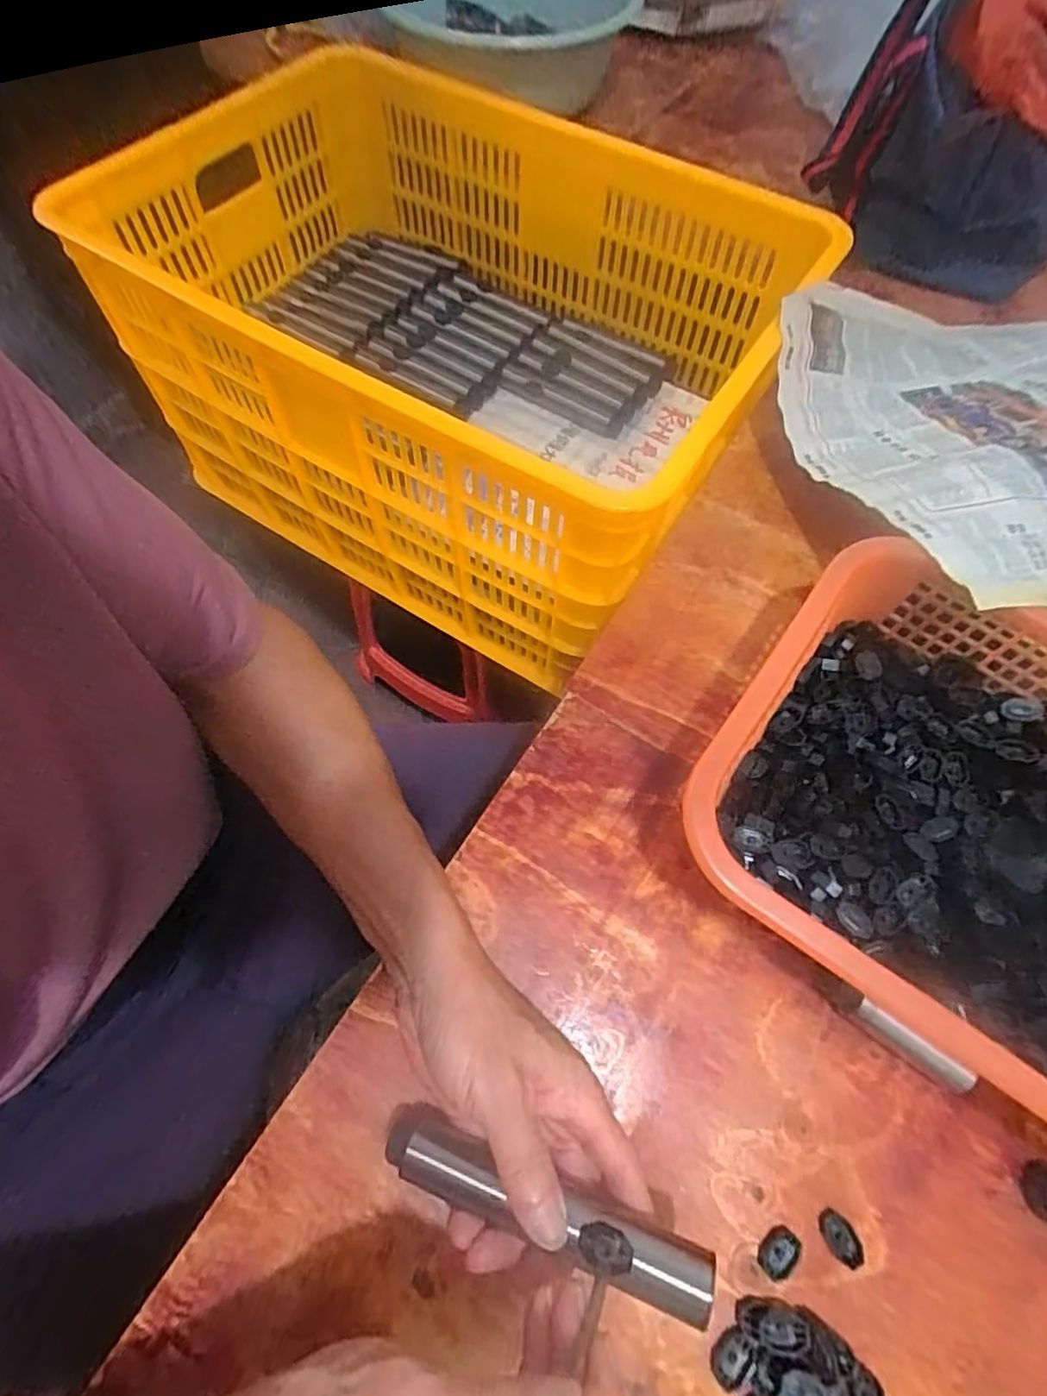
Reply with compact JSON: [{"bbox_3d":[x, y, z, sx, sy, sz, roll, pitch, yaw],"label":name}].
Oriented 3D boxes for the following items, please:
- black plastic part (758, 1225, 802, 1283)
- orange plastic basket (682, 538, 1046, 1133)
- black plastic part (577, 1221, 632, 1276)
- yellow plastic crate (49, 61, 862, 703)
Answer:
[{"bbox_3d":[0.127,0.276,0.305,0.022,0.004,0.015,-40,72,-17],"label":"black plastic part"},{"bbox_3d":[0.277,0.087,0.347,0.336,0.088,0.255,35,69,13],"label":"orange plastic basket"},{"bbox_3d":[0.035,0.235,0.262,0.022,0.006,0.016,7,66,2],"label":"black plastic part"},{"bbox_3d":[-0.088,-0.377,0.672,0.626,0.353,0.476,31,68,11],"label":"yellow plastic crate"}]

